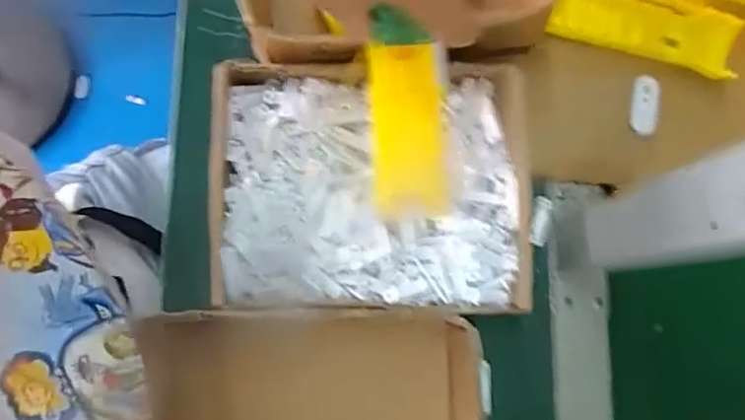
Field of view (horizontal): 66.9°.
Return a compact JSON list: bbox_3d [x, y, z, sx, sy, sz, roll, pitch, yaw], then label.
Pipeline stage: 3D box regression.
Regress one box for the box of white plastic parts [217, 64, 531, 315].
[{"bbox_3d":[-0.001,-0.013,0.408,0.212,0.064,0.168,1,79,-1],"label":"box of white plastic parts"}]

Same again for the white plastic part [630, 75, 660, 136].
[{"bbox_3d":[0.220,-0.085,0.456,0.021,0.008,0.049,9,79,0],"label":"white plastic part"}]

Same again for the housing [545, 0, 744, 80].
[{"bbox_3d":[0.220,-0.149,0.458,0.148,0.015,0.045,14,79,1],"label":"housing"}]

